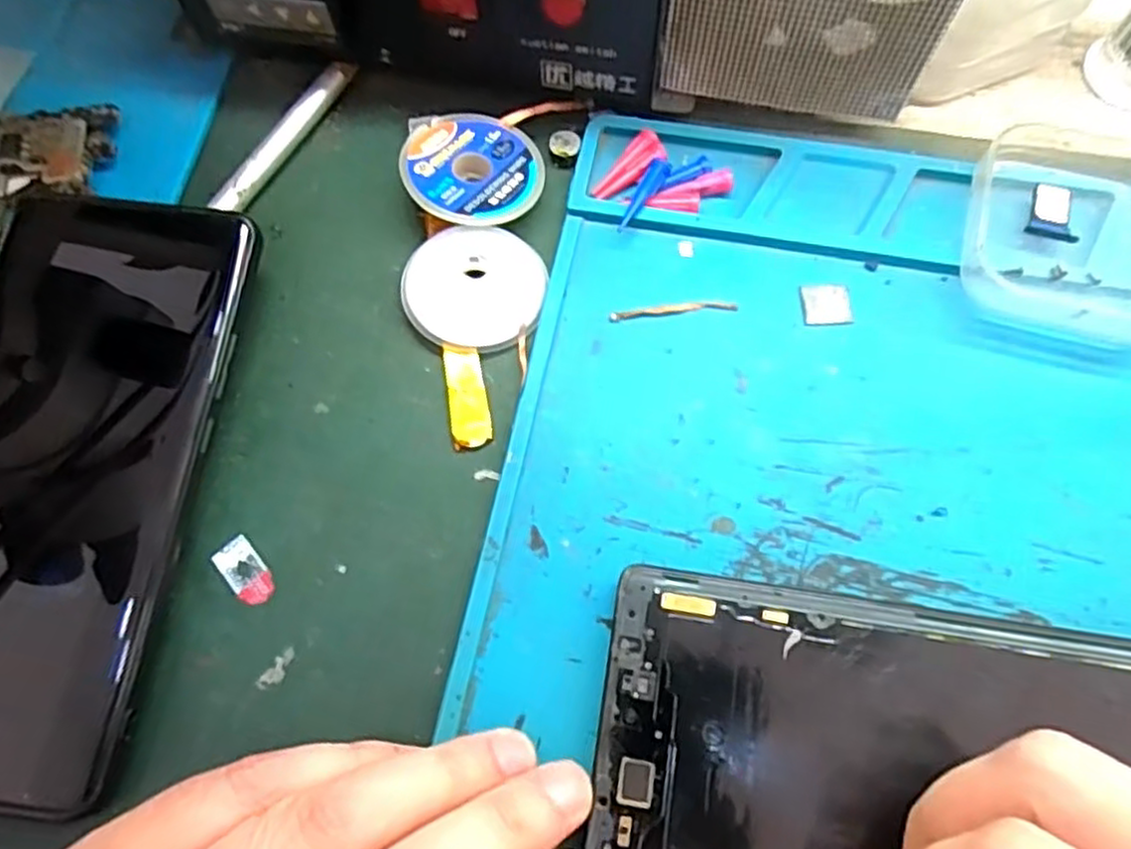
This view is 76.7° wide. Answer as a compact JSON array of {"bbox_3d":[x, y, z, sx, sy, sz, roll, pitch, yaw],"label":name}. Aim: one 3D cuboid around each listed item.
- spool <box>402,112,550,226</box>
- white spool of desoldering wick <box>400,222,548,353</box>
[{"bbox_3d":[-0.030,-0.082,0.232,0.043,0.013,0.042,-1,69,2],"label":"spool"},{"bbox_3d":[-0.029,-0.043,0.221,0.043,0.008,0.039,1,70,3],"label":"white spool of desoldering wick"}]

